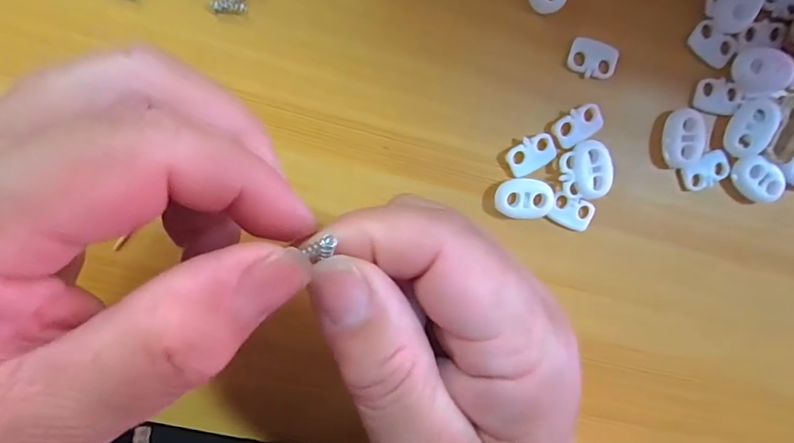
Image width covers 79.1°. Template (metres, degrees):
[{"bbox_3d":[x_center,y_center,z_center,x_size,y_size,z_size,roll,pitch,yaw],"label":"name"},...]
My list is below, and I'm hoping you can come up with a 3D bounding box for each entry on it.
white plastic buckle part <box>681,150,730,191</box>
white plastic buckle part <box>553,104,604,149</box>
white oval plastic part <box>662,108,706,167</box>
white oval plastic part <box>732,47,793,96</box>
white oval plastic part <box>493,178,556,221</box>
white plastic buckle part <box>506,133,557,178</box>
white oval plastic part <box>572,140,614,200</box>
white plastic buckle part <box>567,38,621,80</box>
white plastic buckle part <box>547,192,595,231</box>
[{"bbox_3d":[0.123,-0.020,0.191,0.018,0.005,0.012,-28,102,-1],"label":"white plastic buckle part"},{"bbox_3d":[0.069,-0.036,0.181,0.019,0.004,0.012,-30,102,0],"label":"white plastic buckle part"},{"bbox_3d":[0.110,-0.032,0.185,0.014,0.005,0.021,-4,101,-5],"label":"white oval plastic part"},{"bbox_3d":[0.139,-0.057,0.182,0.022,0.006,0.016,6,100,-7],"label":"white oval plastic part"},{"bbox_3d":[0.049,-0.009,0.183,0.022,0.005,0.015,4,100,-7],"label":"white oval plastic part"},{"bbox_3d":[0.051,-0.025,0.182,0.019,0.004,0.012,-32,102,0],"label":"white plastic buckle part"},{"bbox_3d":[0.074,-0.020,0.183,0.015,0.004,0.022,-4,101,-6],"label":"white oval plastic part"},{"bbox_3d":[0.073,-0.061,0.180,0.018,0.004,0.013,13,99,-9],"label":"white plastic buckle part"},{"bbox_3d":[0.068,-0.004,0.186,0.018,0.004,0.012,18,98,-9],"label":"white plastic buckle part"}]

